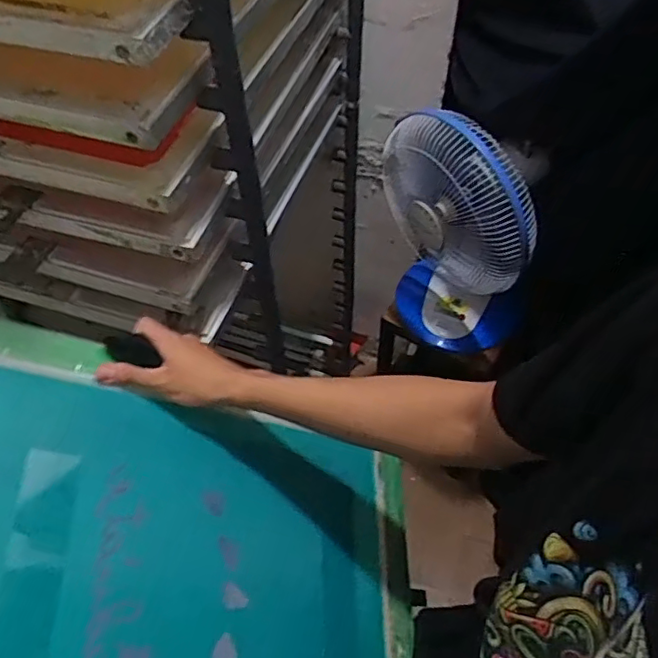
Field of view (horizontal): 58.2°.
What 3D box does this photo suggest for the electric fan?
[{"bbox_3d":[0.251,-0.165,1.119,0.269,0.495,0.207,24,56,21],"label":"electric fan"}]

